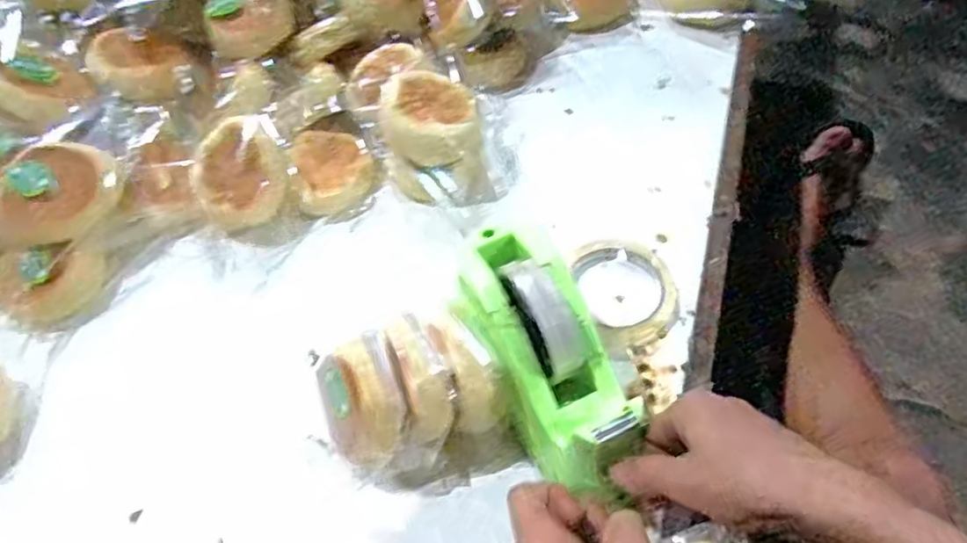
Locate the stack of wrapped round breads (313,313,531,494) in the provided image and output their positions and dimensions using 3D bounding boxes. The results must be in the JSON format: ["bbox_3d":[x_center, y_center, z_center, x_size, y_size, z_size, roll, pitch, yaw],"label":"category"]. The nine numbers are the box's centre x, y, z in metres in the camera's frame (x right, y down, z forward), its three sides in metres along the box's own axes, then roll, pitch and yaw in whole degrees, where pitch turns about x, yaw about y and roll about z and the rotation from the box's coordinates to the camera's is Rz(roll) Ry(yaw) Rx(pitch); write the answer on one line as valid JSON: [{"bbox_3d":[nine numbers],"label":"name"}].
[{"bbox_3d":[-0.049,0.094,0.474,0.124,0.082,0.104,-22,57,-10],"label":"stack of wrapped round breads"}]

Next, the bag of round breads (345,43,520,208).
[{"bbox_3d":[-0.058,-0.141,0.634,0.103,0.080,0.189,-26,58,-13],"label":"bag of round breads"}]

